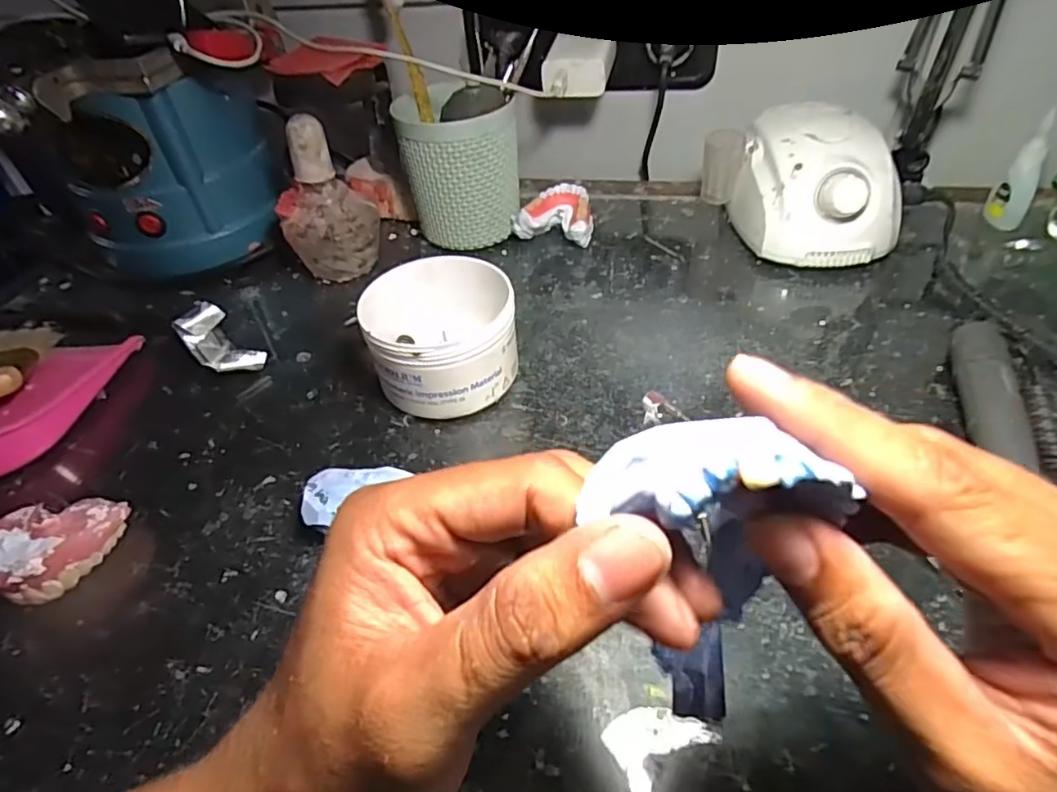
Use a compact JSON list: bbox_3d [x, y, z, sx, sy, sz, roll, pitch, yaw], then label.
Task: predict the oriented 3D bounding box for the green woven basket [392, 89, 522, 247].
[{"bbox_3d":[-0.055,-0.186,0.504,0.092,0.112,0.085,-8,44,-2],"label":"green woven basket"}]

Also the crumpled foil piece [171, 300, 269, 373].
[{"bbox_3d":[-0.214,-0.037,0.422,0.066,0.028,0.033,32,55,32],"label":"crumpled foil piece"}]

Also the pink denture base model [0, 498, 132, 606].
[{"bbox_3d":[-0.250,0.073,0.315,0.058,0.027,0.059,18,48,22],"label":"pink denture base model"}]

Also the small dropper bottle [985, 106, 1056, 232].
[{"bbox_3d":[0.374,-0.167,0.458,0.026,0.081,0.019,26,52,29],"label":"small dropper bottle"}]

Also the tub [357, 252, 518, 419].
[{"bbox_3d":[-0.053,-0.038,0.382,0.090,0.062,0.094,-3,44,3],"label":"tub"}]

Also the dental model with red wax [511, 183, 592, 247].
[{"bbox_3d":[0.025,-0.150,0.512,0.063,0.035,0.050,11,46,17],"label":"dental model with red wax"}]

